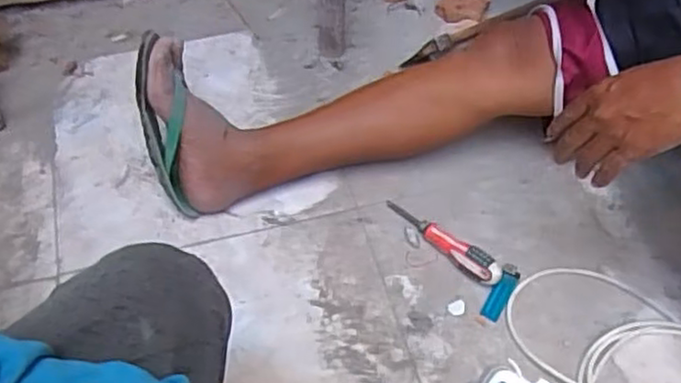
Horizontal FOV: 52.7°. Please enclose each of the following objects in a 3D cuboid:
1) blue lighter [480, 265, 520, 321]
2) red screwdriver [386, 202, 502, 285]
[{"bbox_3d":[0.199,0.125,0.853,0.023,0.012,0.081,27,59,18],"label":"blue lighter"},{"bbox_3d":[0.130,0.059,0.882,0.034,0.036,0.174,-38,63,-24],"label":"red screwdriver"}]

